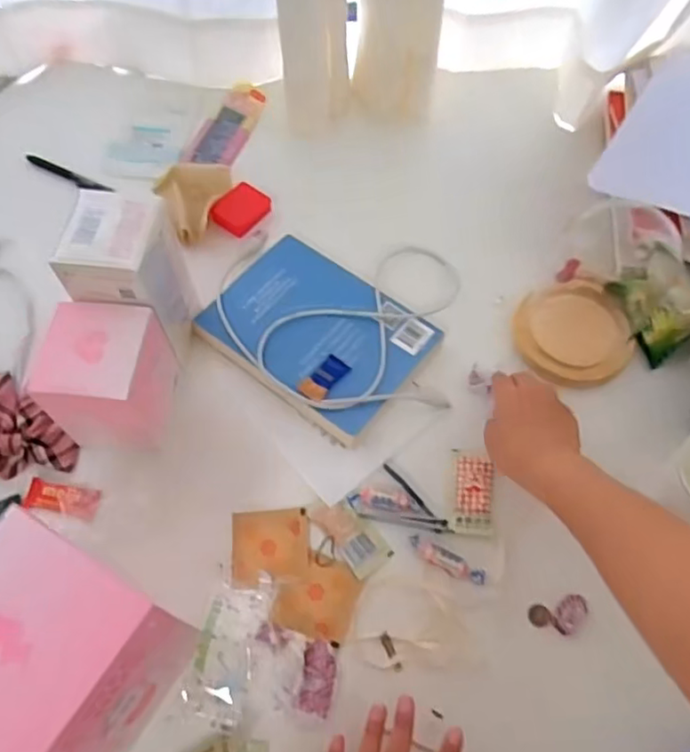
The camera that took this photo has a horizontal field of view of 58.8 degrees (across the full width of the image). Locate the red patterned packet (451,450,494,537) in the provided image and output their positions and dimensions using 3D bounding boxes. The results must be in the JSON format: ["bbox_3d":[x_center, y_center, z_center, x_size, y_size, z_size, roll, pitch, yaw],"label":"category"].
[{"bbox_3d":[0.115,0.105,0.554,0.038,0.005,0.077,5,62,2],"label":"red patterned packet"}]

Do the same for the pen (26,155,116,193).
[{"bbox_3d":[-0.331,-0.241,0.739,0.126,0.010,0.012,25,65,12],"label":"pen"}]

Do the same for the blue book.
[{"bbox_3d":[-0.028,-0.046,0.619,0.206,0.026,0.156,34,67,16],"label":"blue book"}]

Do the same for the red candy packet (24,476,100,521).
[{"bbox_3d":[-0.255,0.110,0.549,0.068,0.009,0.028,10,63,5],"label":"red candy packet"}]

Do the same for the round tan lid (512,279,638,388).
[{"bbox_3d":[0.233,-0.042,0.617,0.110,0.032,0.101,0,62,-1],"label":"round tan lid"}]

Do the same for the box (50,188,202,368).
[{"bbox_3d":[-0.192,-0.084,0.562,0.081,0.161,0.090,3,62,1],"label":"box"}]

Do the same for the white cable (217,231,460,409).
[{"bbox_3d":[-0.008,-0.063,0.624,0.246,0.025,0.219,4,62,1],"label":"white cable"}]

